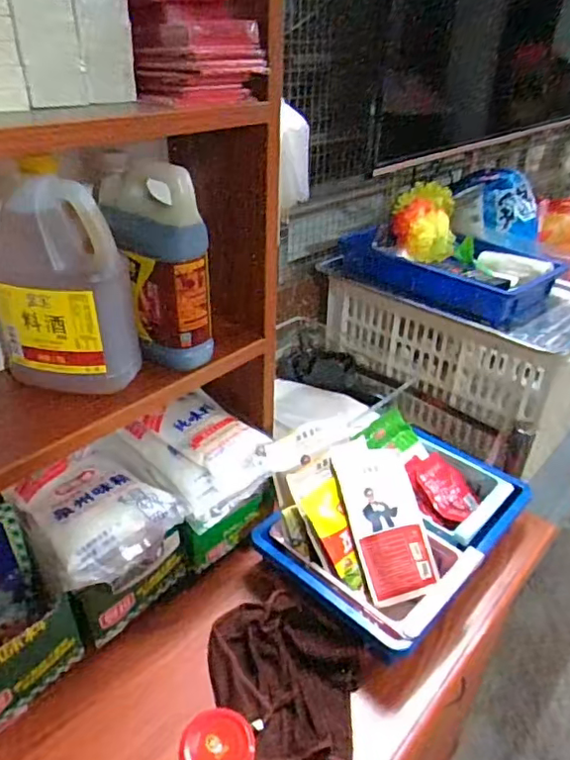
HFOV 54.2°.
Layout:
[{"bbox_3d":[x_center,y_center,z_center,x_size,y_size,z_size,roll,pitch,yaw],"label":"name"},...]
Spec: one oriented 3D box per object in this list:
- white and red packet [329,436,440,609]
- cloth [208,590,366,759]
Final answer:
[{"bbox_3d":[0.138,0.182,0.759,0.122,0.033,0.207,-6,65,-26],"label":"white and red packet"},{"bbox_3d":[0.006,0.337,0.647,0.179,0.047,0.186,-3,33,-7],"label":"cloth"}]

